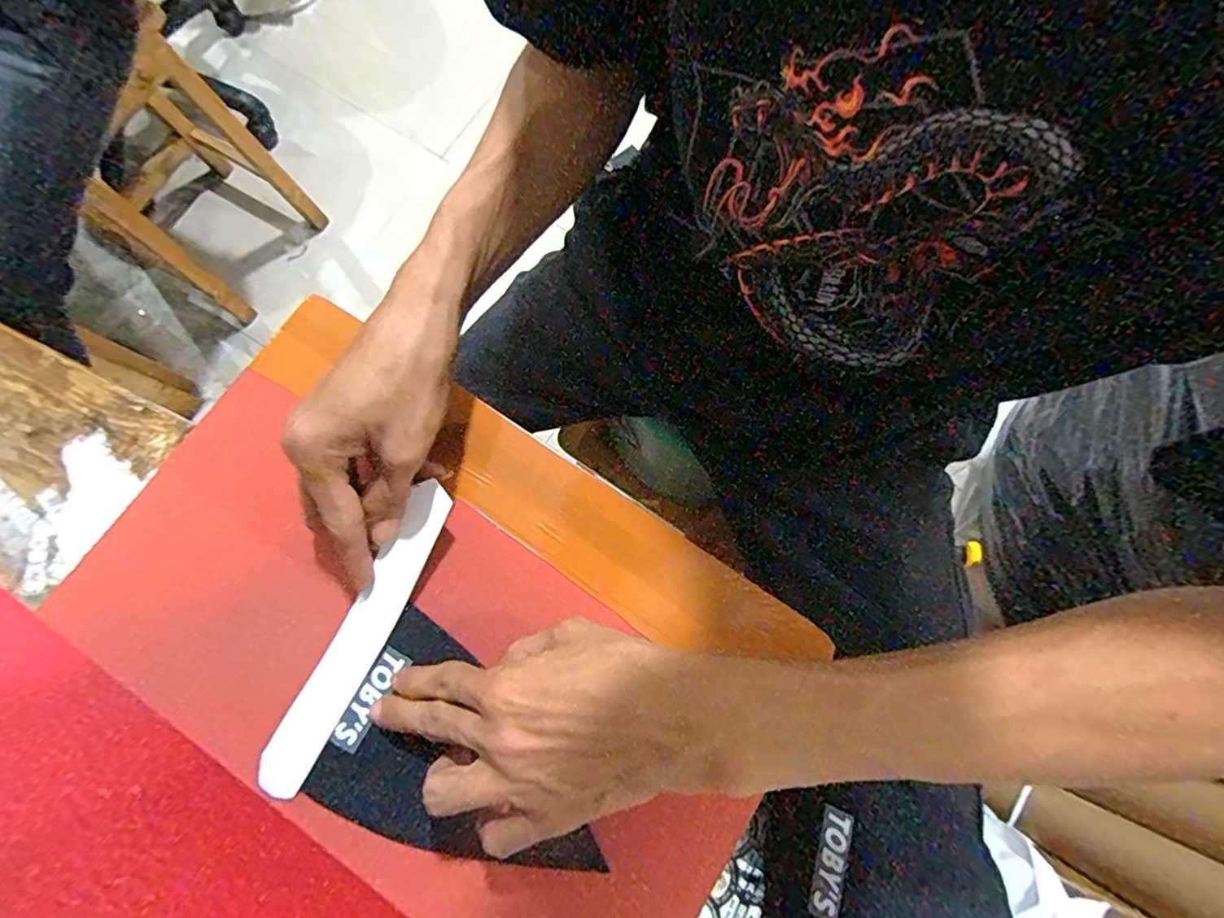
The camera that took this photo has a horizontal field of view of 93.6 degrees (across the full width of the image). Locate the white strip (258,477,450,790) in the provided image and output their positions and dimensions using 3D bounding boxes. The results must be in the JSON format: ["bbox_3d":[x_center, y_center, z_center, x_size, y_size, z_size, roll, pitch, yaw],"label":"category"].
[{"bbox_3d":[-0.135,0.094,0.307,0.027,0.011,0.177,29,89,5],"label":"white strip"}]

